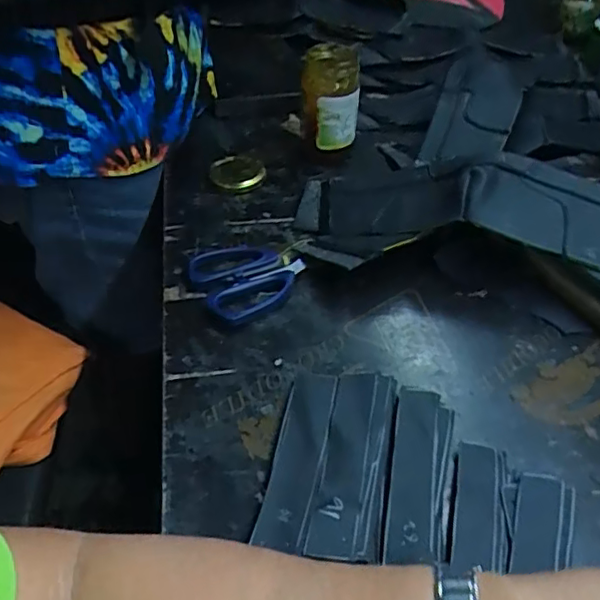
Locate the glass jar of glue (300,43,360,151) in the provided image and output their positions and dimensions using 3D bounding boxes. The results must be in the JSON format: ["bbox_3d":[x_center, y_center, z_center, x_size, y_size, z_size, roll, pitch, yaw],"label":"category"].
[{"bbox_3d":[0.030,-0.200,0.612,0.059,0.109,0.054,1,44,2],"label":"glass jar of glue"}]

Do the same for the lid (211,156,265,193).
[{"bbox_3d":[-0.066,-0.134,0.617,0.049,0.016,0.055,-24,49,-22],"label":"lid"}]

